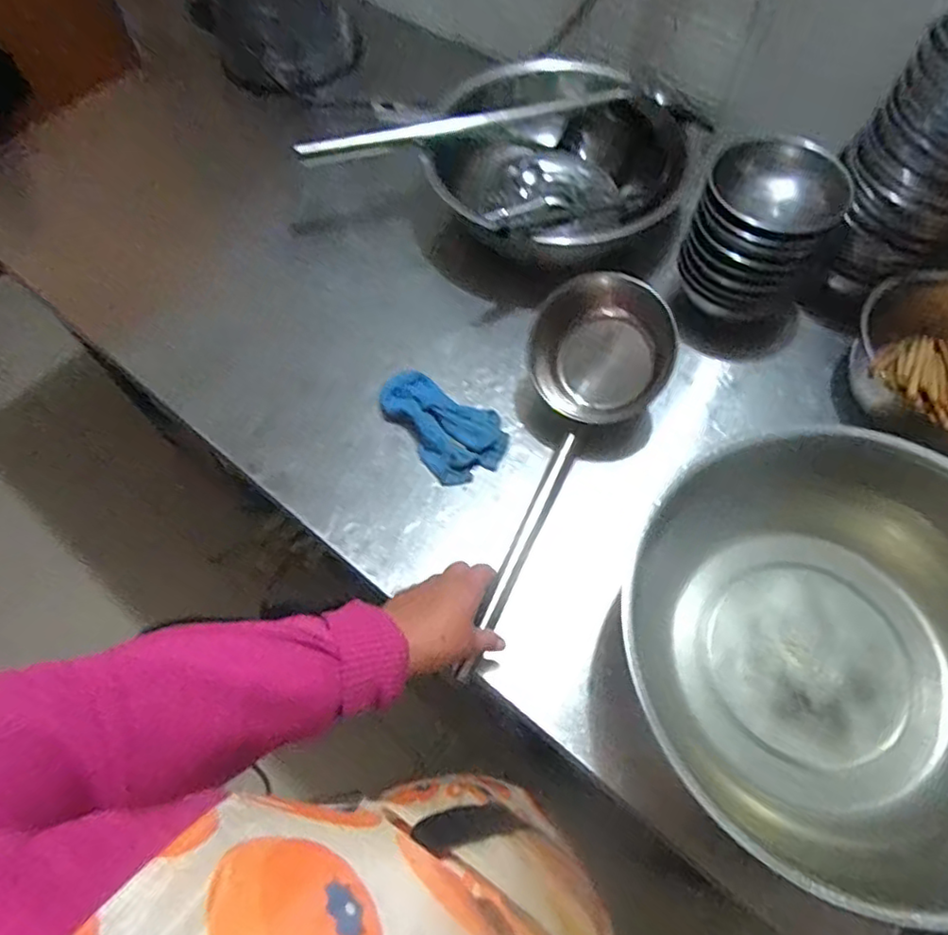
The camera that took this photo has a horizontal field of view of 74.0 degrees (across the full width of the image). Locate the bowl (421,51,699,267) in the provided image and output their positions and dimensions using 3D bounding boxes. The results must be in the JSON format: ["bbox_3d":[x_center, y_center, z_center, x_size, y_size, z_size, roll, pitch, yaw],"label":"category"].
[{"bbox_3d":[0.112,-0.406,0.830,0.340,0.122,0.268,30,67,15],"label":"bowl"}]

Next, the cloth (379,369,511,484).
[{"bbox_3d":[-0.036,-0.057,0.728,0.099,0.036,0.161,-37,68,-17],"label":"cloth"}]

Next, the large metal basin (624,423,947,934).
[{"bbox_3d":[0.313,0.156,0.543,0.359,0.126,0.343,0,63,0],"label":"large metal basin"}]

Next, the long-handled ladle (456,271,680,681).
[{"bbox_3d":[0.080,-0.006,0.678,0.147,0.114,0.445,25,77,13],"label":"long-handled ladle"}]

